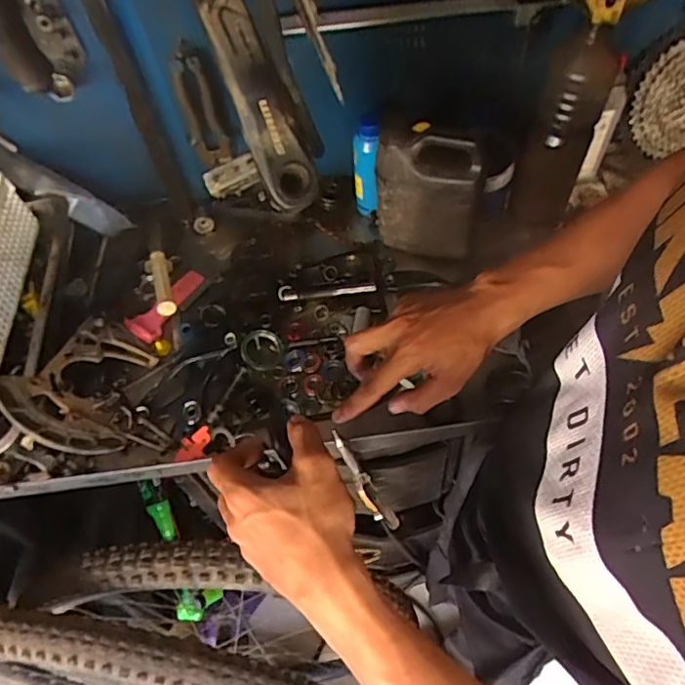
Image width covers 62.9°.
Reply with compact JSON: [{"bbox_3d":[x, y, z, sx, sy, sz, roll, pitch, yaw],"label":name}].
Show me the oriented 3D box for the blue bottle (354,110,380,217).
[{"bbox_3d":[0.034,-0.233,0.775,0.035,0.168,0.030,-3,55,4],"label":"blue bottle"}]

